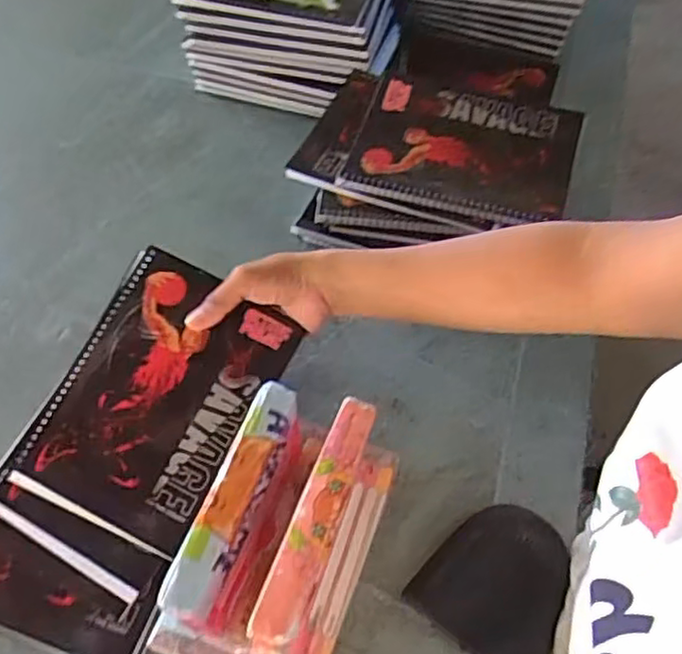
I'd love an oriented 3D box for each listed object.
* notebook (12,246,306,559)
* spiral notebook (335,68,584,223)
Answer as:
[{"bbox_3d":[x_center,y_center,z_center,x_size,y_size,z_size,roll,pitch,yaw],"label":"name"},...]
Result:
[{"bbox_3d":[-0.136,0.050,0.509,0.141,0.018,0.192,27,74,7],"label":"notebook"},{"bbox_3d":[0.111,-0.166,0.613,0.194,0.016,0.153,14,57,8],"label":"spiral notebook"}]

